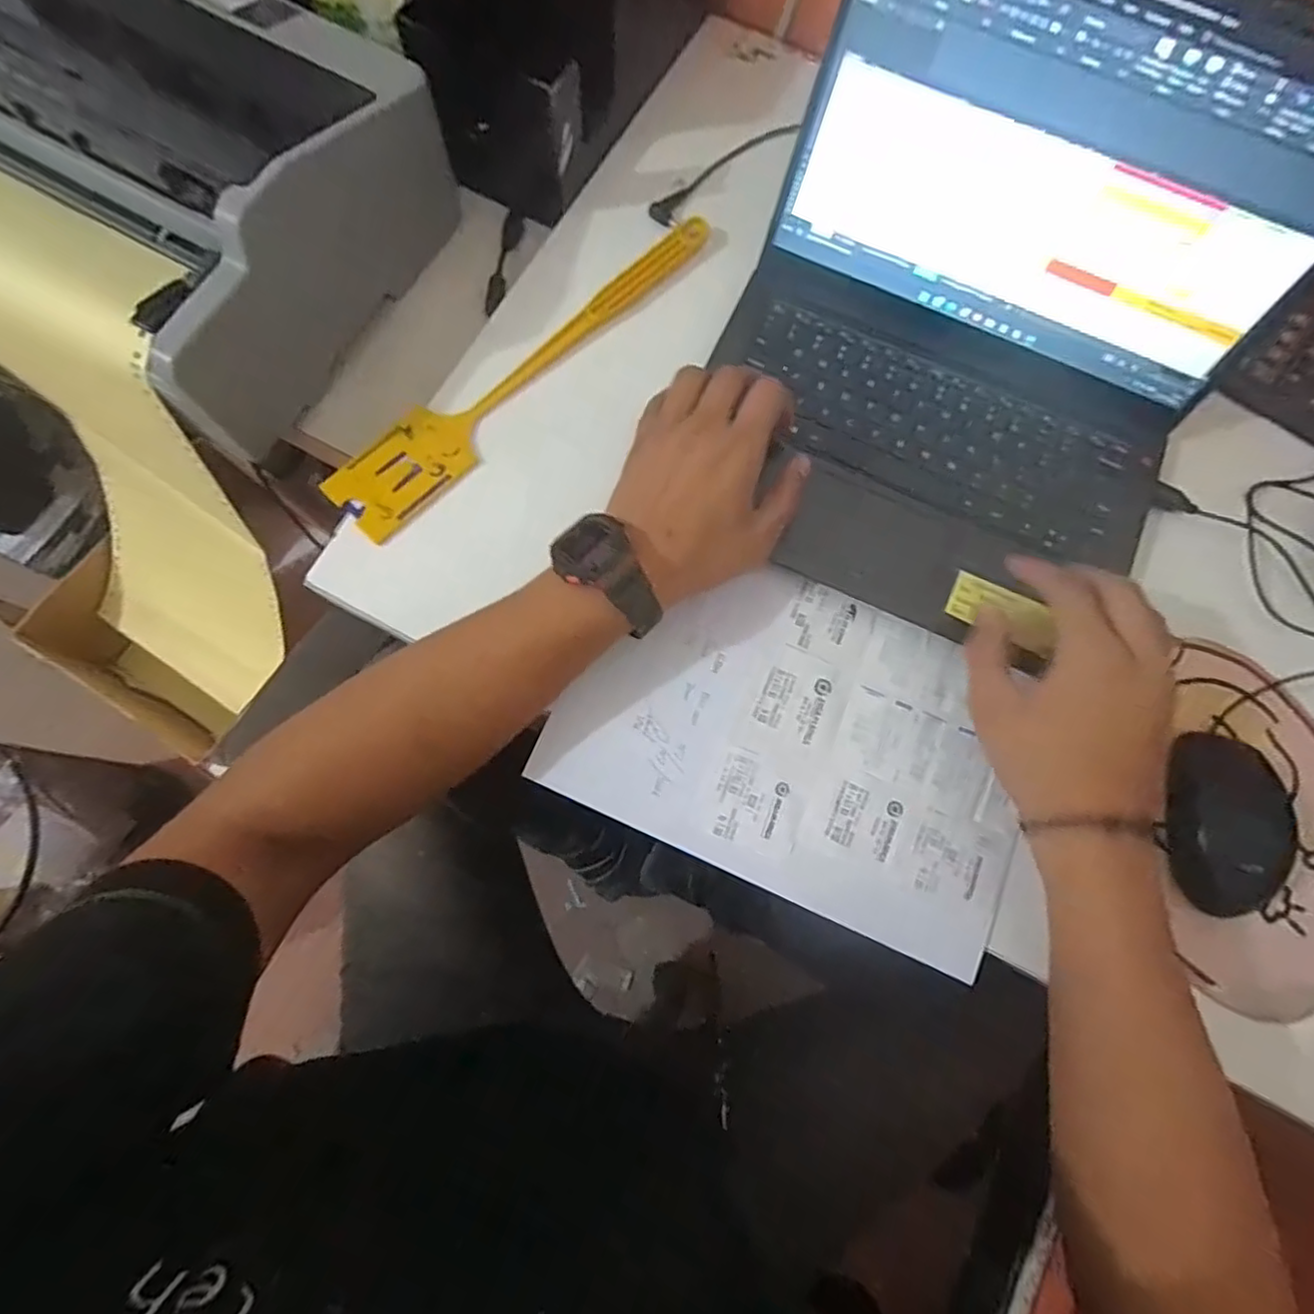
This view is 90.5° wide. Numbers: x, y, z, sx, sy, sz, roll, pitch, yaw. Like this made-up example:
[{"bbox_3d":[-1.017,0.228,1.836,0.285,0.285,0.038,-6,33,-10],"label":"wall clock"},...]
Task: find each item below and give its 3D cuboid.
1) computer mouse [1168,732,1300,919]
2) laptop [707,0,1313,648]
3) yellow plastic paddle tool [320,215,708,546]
[{"bbox_3d":[0.342,0.101,0.390,0.055,0.033,0.101,14,75,1],"label":"computer mouse"},{"bbox_3d":[0.194,-0.195,0.379,0.310,0.179,0.296,28,80,7],"label":"laptop"},{"bbox_3d":[-0.091,-0.214,0.469,0.058,0.022,0.334,42,82,9],"label":"yellow plastic paddle tool"}]

